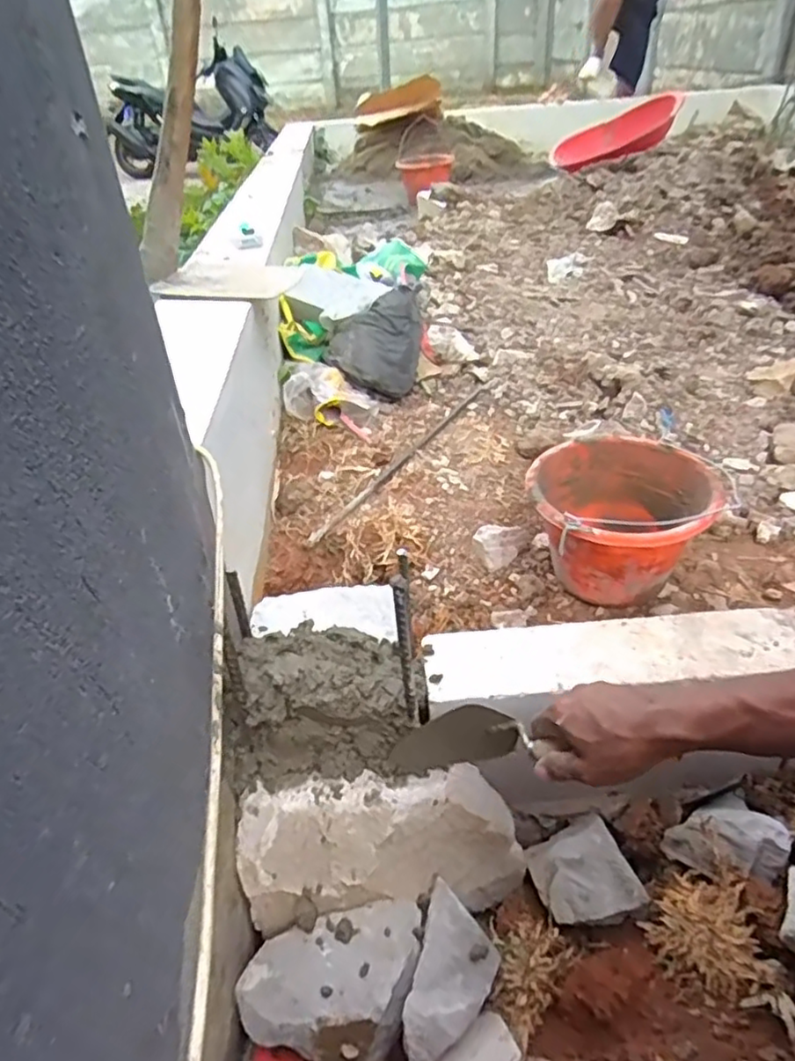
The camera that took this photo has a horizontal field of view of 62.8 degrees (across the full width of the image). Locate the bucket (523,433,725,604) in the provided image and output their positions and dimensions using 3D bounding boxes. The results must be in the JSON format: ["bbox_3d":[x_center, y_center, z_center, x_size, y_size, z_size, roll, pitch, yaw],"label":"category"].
[{"bbox_3d":[0.303,-0.005,0.911,0.230,0.159,0.235,-3,36,2],"label":"bucket"}]

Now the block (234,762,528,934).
[{"bbox_3d":[-0.016,0.331,0.703,0.294,0.146,0.114,-7,36,-5],"label":"block"}]

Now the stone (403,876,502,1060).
[{"bbox_3d":[0.054,0.417,0.613,0.072,0.041,0.139,8,38,15],"label":"stone"}]

